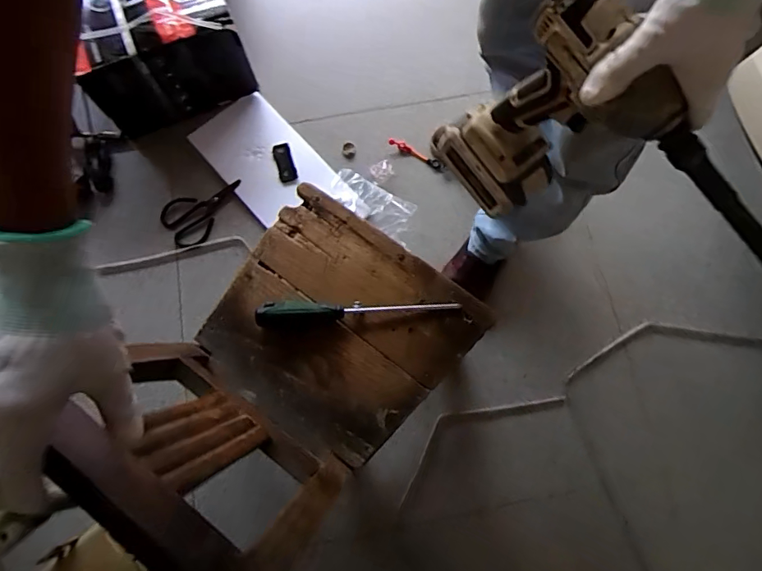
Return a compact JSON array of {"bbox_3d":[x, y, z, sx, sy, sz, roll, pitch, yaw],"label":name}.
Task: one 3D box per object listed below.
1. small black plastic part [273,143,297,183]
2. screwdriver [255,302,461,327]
[{"bbox_3d":[-0.195,-0.249,0.961,0.035,0.014,0.097,-17,75,-3],"label":"small black plastic part"},{"bbox_3d":[-0.030,0.029,0.602,0.253,0.031,0.026,-5,75,0],"label":"screwdriver"}]

